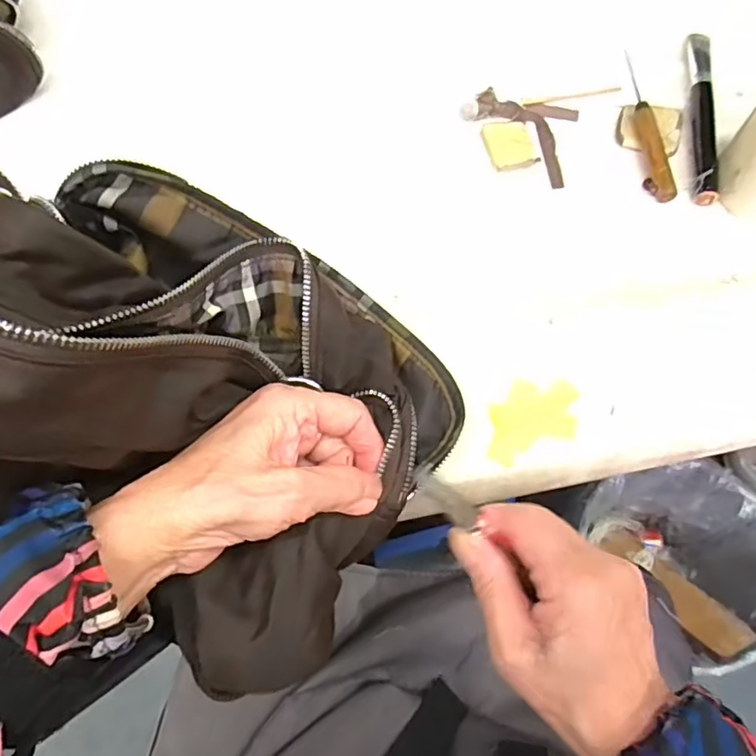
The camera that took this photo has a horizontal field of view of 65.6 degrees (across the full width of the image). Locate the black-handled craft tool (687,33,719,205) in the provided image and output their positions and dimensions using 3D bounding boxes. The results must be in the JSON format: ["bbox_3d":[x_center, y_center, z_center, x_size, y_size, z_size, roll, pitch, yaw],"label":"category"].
[{"bbox_3d":[0.212,-0.172,0.383,0.015,0.010,0.136,8,69,2],"label":"black-handled craft tool"}]

